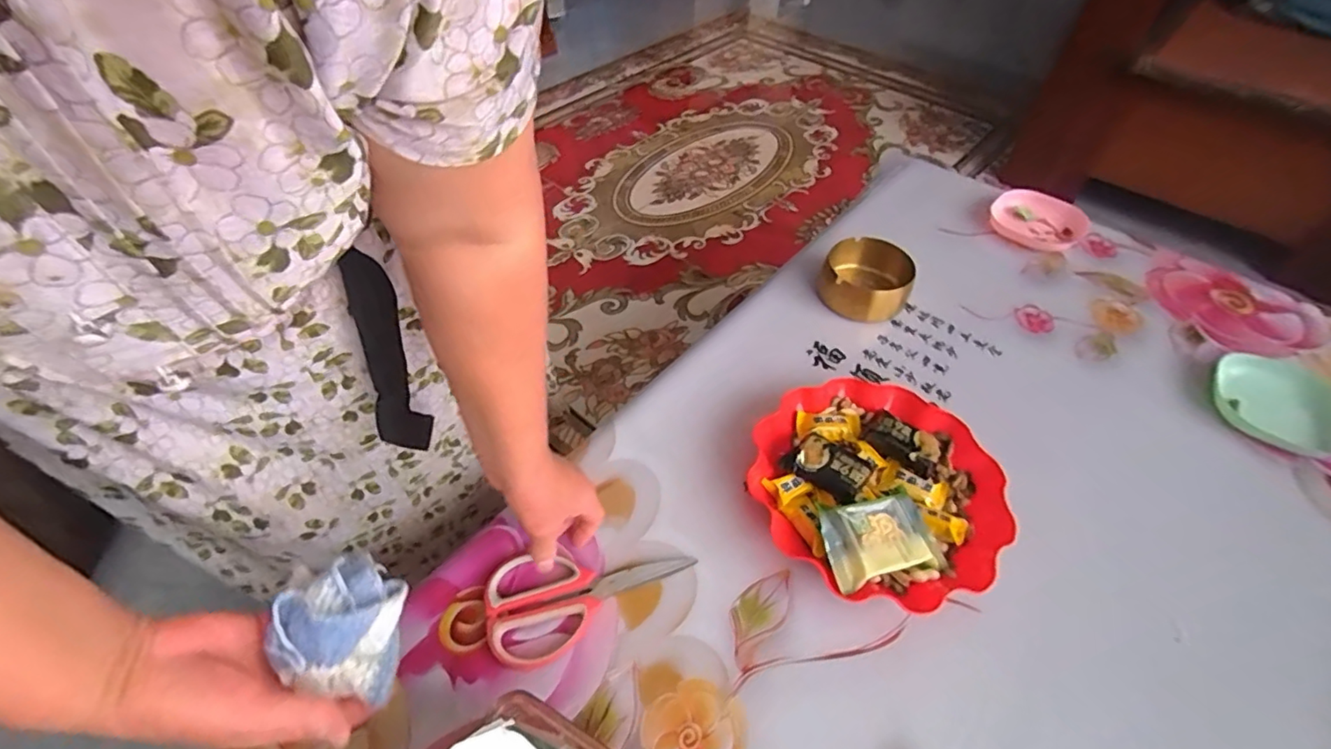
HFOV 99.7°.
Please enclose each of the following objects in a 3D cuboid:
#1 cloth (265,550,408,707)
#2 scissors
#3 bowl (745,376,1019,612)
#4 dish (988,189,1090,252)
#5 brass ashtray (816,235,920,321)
[{"bbox_3d":[-0.198,0.158,0.351,0.072,0.052,0.068,24,55,18],"label":"cloth"},{"bbox_3d":[-0.067,0.191,0.499,0.177,0.010,0.092,-11,52,-14],"label":"scissors"},{"bbox_3d":[0.201,0.107,0.547,0.227,0.047,0.222,0,51,0],"label":"bowl"},{"bbox_3d":[0.557,-0.229,0.846,0.129,0.033,0.115,35,57,23],"label":"dish"},{"bbox_3d":[0.266,-0.128,0.746,0.116,0.049,0.123,20,54,16],"label":"brass ashtray"}]

